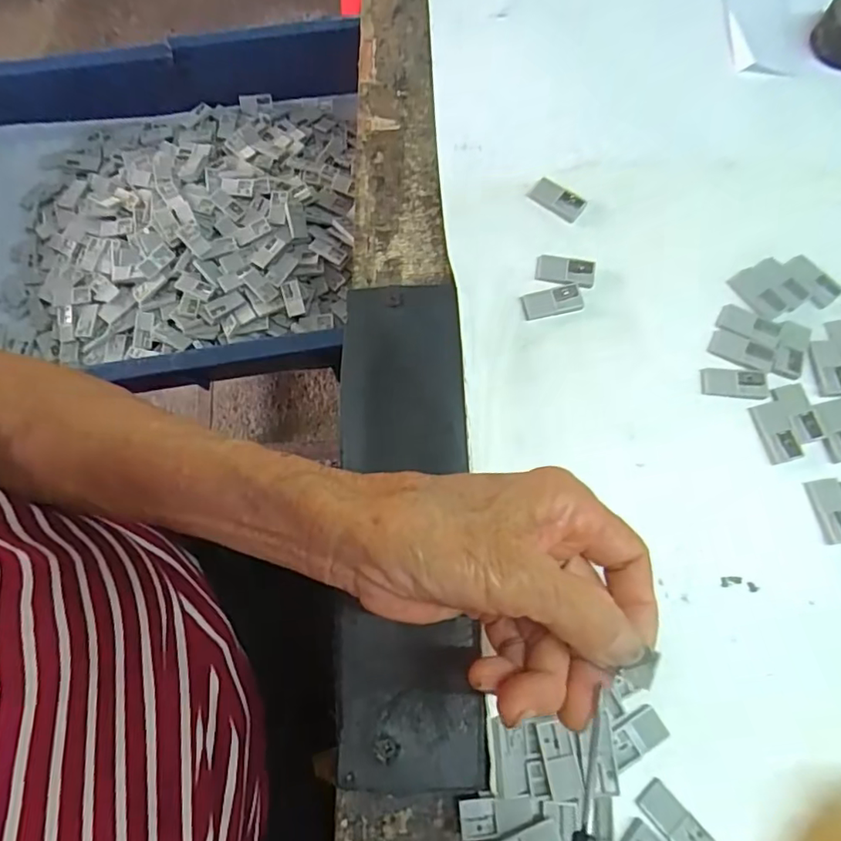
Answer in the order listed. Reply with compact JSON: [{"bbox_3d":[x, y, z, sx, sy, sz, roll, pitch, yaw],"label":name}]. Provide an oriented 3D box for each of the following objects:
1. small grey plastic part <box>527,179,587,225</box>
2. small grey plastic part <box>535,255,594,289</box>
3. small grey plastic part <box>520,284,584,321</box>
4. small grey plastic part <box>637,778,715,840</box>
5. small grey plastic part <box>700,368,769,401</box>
[{"bbox_3d":[0.071,-0.114,0.291,0.028,0.004,0.015,34,77,9],"label":"small grey plastic part"},{"bbox_3d":[0.072,-0.074,0.279,0.029,0.004,0.014,7,74,2],"label":"small grey plastic part"},{"bbox_3d":[0.065,-0.058,0.275,0.029,0.004,0.013,-13,75,-3],"label":"small grey plastic part"},{"bbox_3d":[0.097,0.153,0.213,0.013,0.005,0.030,-41,78,-10],"label":"small grey plastic part"},{"bbox_3d":[0.147,-0.018,0.263,0.030,0.004,0.014,6,74,2],"label":"small grey plastic part"}]

